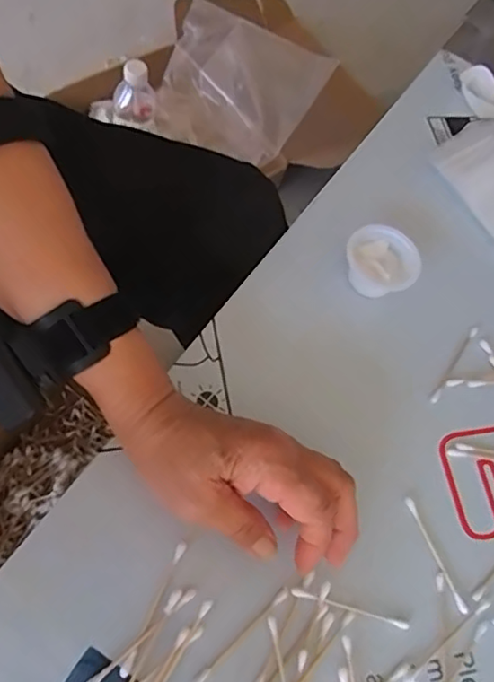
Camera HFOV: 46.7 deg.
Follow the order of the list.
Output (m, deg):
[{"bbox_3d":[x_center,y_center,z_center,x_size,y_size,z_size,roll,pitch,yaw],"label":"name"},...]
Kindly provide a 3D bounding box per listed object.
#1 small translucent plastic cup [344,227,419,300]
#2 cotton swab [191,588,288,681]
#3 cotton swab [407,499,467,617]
[{"bbox_3d":[0.097,-0.054,0.425,0.052,0.034,0.048,4,65,-9],"label":"small translucent plastic cup"},{"bbox_3d":[-0.004,0.165,0.317,0.073,0.004,0.005,-38,78,-24],"label":"cotton swab"},{"bbox_3d":[0.117,0.132,0.355,0.005,0.004,0.071,-17,70,-18],"label":"cotton swab"}]

